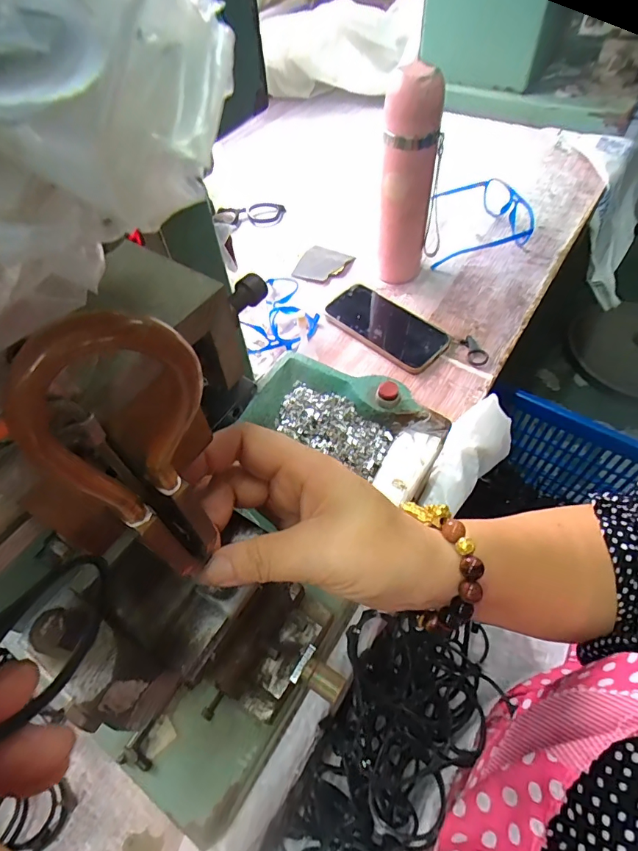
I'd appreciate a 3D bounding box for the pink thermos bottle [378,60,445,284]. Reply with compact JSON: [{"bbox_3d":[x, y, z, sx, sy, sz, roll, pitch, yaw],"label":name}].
[{"bbox_3d":[0.107,-0.298,0.552,0.058,0.238,0.067,2,56,6],"label":"pink thermos bottle"}]

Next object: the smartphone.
[{"bbox_3d":[0.088,-0.131,0.579,0.159,0.018,0.085,37,66,26],"label":"smartphone"}]

